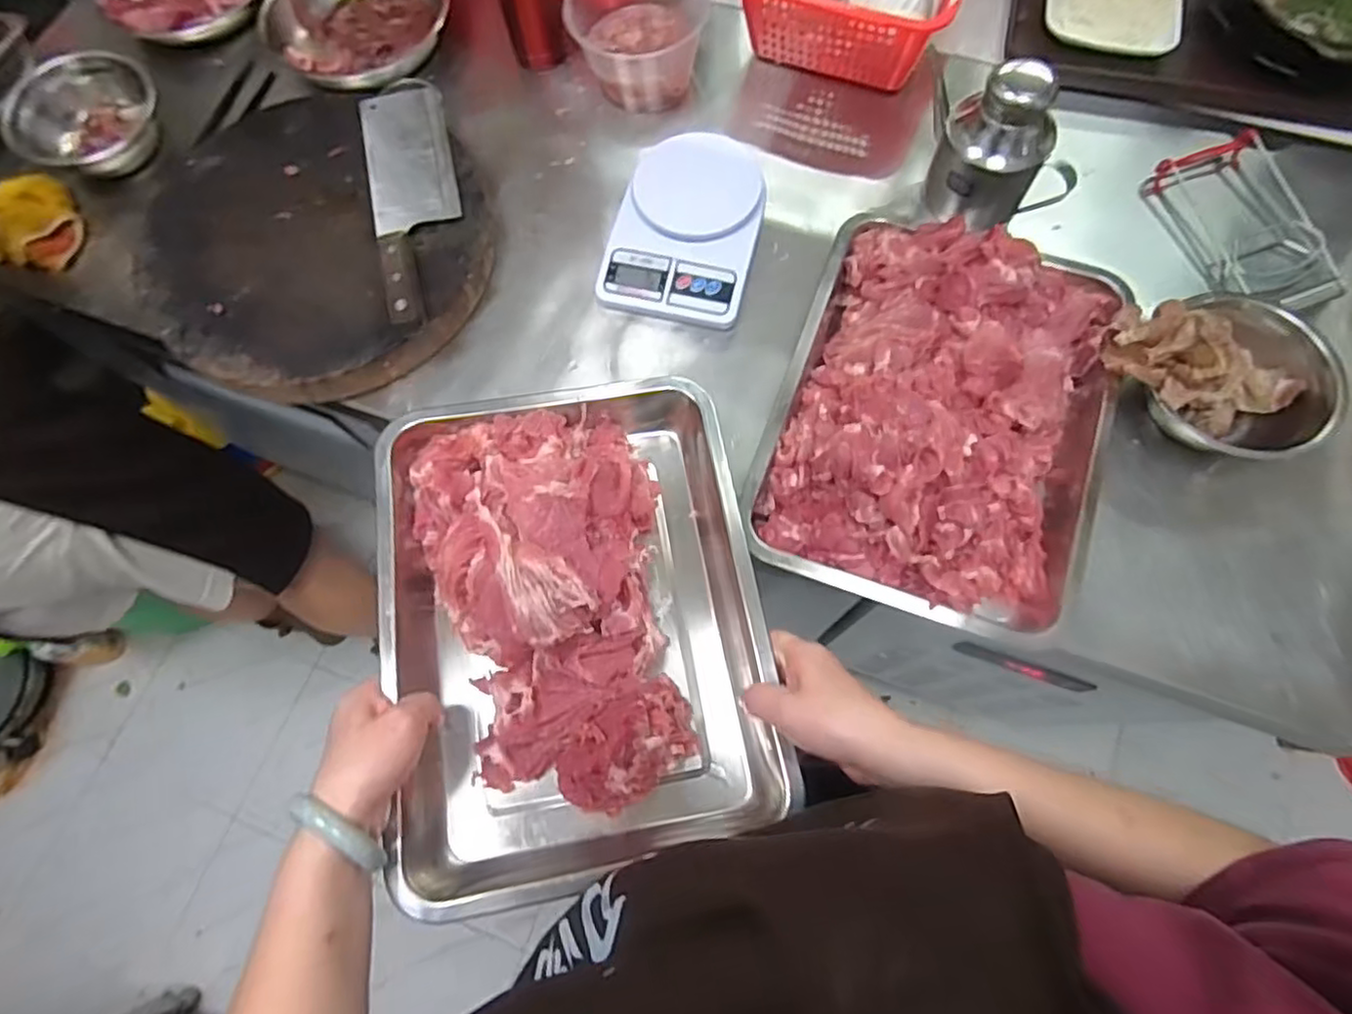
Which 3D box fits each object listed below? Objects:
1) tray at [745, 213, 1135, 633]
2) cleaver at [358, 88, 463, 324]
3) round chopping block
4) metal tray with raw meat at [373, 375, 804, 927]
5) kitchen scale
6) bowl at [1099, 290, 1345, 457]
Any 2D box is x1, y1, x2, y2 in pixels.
[{"bbox_3d":[0.219,-0.082,0.561,0.252,0.086,0.327,17,72,8],"label":"tray"},{"bbox_3d":[-0.244,-0.291,0.640,0.079,0.024,0.282,-15,71,-3],"label":"cleaver"},{"bbox_3d":[-0.331,-0.247,0.655,0.306,0.060,0.307,-1,70,2],"label":"round chopping block"},{"bbox_3d":[-0.070,0.073,0.494,0.254,0.076,0.351,-10,70,-1],"label":"metal tray with raw meat"},{"bbox_3d":[0.011,-0.265,0.651,0.135,0.046,0.184,13,71,7],"label":"kitchen scale"},{"bbox_3d":[0.447,-0.116,0.560,0.167,0.110,0.131,41,77,15],"label":"bowl"}]

